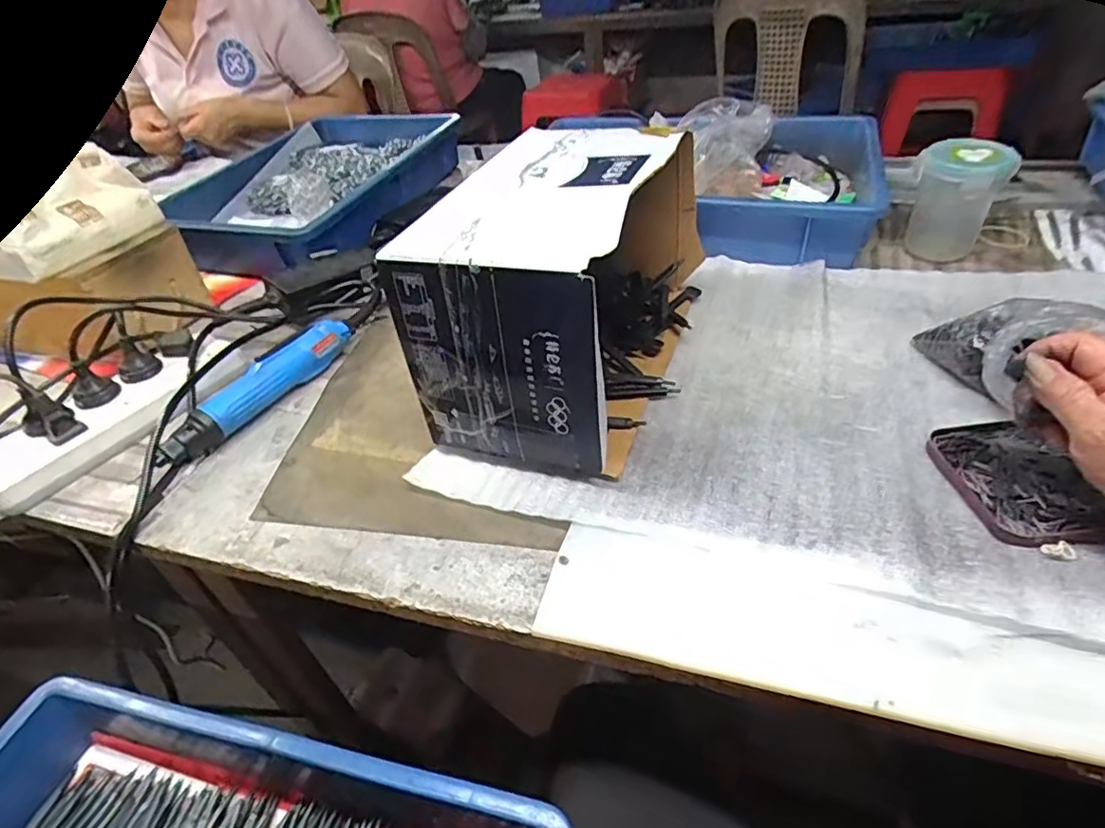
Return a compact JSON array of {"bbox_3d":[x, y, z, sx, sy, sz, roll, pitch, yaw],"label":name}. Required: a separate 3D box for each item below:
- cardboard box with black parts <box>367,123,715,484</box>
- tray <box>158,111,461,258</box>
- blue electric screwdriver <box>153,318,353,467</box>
[{"bbox_3d":[0.006,-0.116,0.514,0.198,0.171,0.295,6,42,18],"label":"cardboard box with black parts"},{"bbox_3d":[-0.340,-0.349,0.906,0.307,0.073,0.428,6,42,15],"label":"tray"},{"bbox_3d":[-0.268,-0.025,0.556,0.031,0.041,0.201,17,46,26],"label":"blue electric screwdriver"}]

